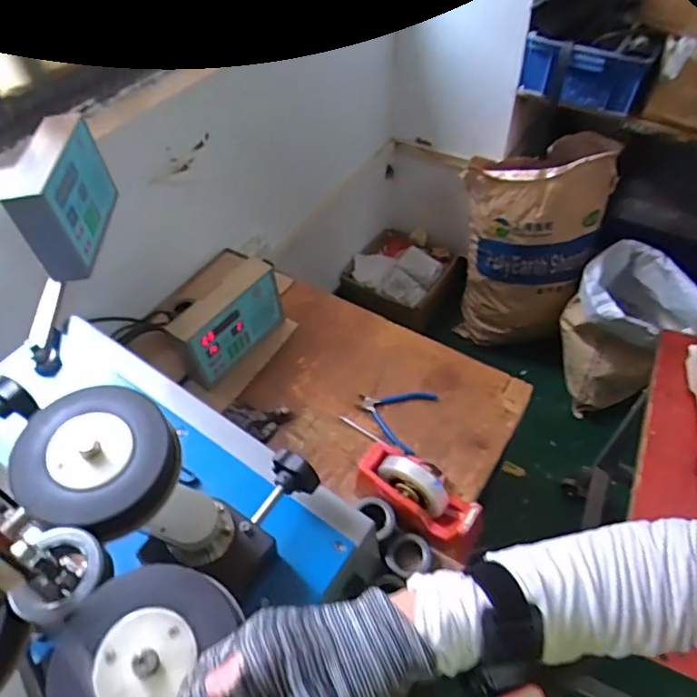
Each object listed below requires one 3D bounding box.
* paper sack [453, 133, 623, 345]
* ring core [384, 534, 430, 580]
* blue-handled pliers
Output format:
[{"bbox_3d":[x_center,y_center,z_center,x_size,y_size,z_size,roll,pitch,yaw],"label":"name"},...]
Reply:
[{"bbox_3d":[0.563,-0.315,1.715,0.382,0.658,0.278,25,57,20],"label":"paper sack"},{"bbox_3d":[0.090,0.316,0.820,0.067,0.027,0.058,-9,52,-5],"label":"ring core"},{"bbox_3d":[0.079,0.122,1.004,0.136,0.016,0.138,19,55,17],"label":"blue-handled pliers"}]

